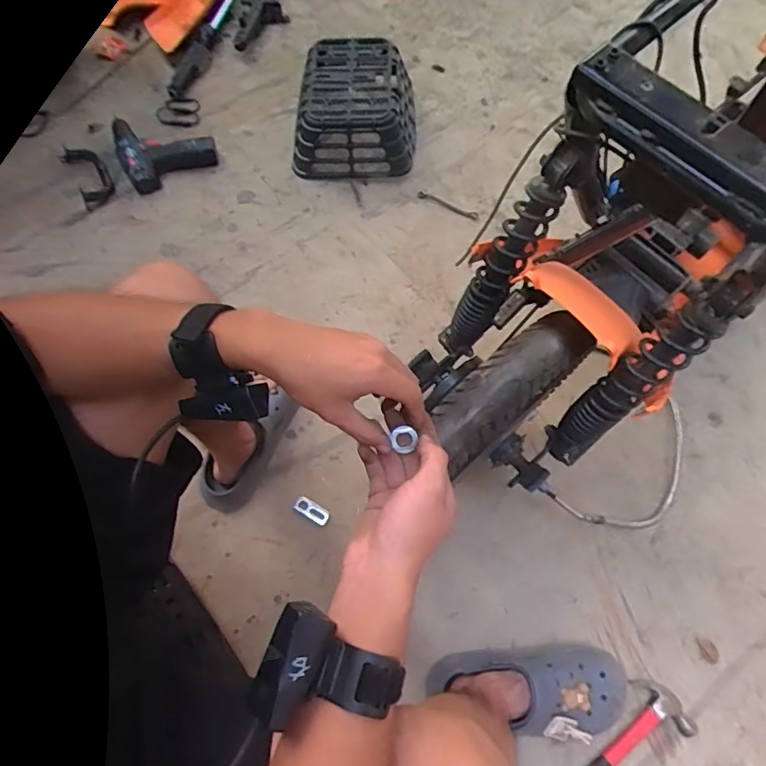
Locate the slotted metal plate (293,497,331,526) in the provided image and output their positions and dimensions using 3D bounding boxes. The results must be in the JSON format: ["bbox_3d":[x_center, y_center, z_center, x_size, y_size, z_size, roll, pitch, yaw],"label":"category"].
[{"bbox_3d":[-0.114,0.209,0.831,0.061,0.008,0.025,29,71,9],"label":"slotted metal plate"}]

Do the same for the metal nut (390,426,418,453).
[{"bbox_3d":[0.019,0.047,0.442,0.020,0.004,0.020,-9,96,12],"label":"metal nut"}]

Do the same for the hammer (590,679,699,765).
[{"bbox_3d":[0.319,0.536,0.728,0.273,0.022,0.087,-32,73,-12],"label":"hammer"}]

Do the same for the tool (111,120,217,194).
[{"bbox_3d":[-0.434,-0.472,1.011,0.176,0.045,0.162,-28,72,-11],"label":"tool"}]

